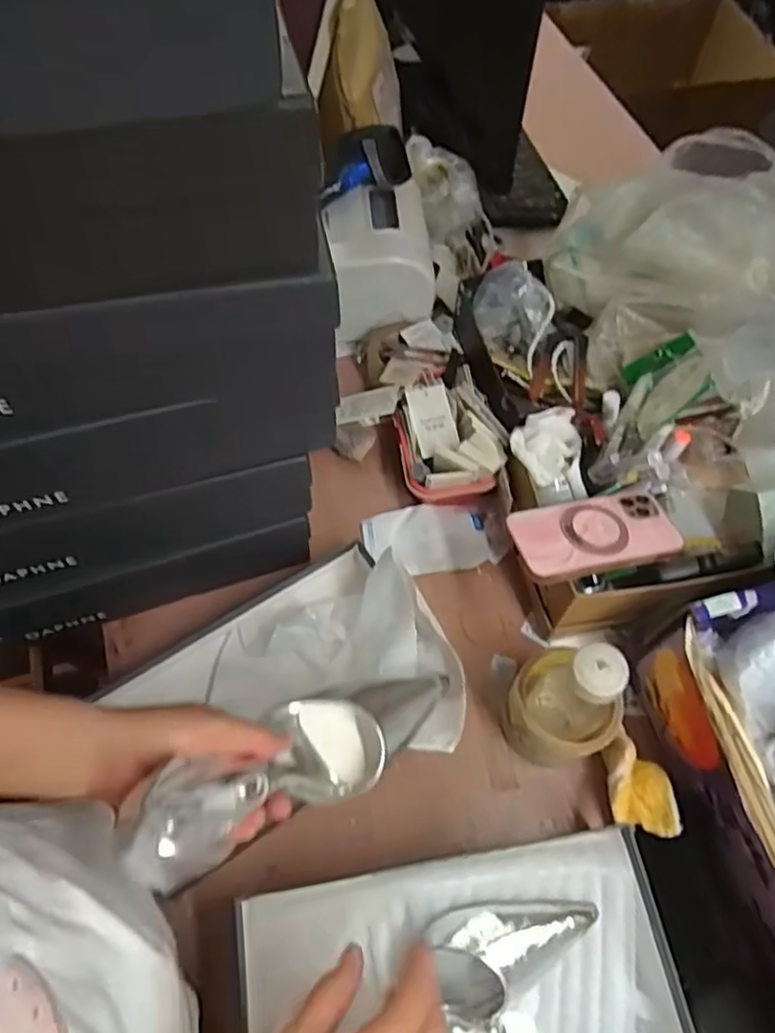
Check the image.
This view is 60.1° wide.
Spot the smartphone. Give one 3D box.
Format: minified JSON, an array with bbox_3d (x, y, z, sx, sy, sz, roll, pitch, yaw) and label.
[{"bbox_3d":[0.182,0.014,0.583,0.147,0.012,0.074,-9,52,-13],"label":"smartphone"}]

